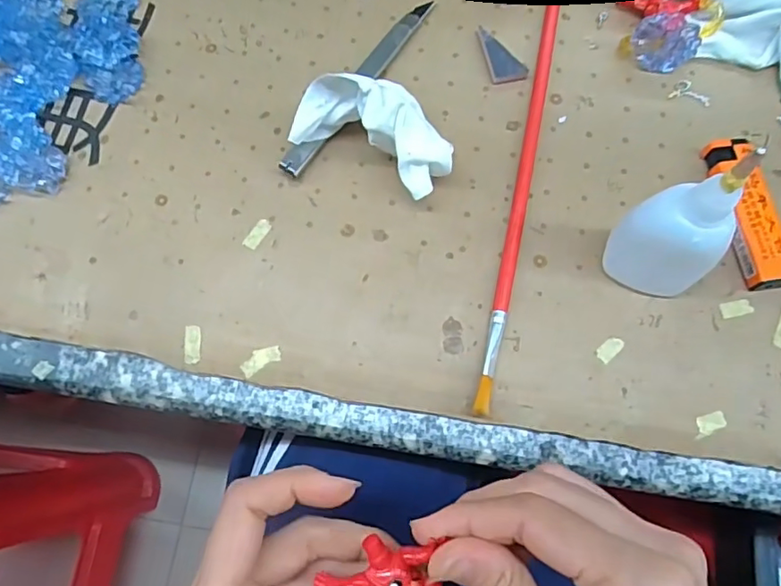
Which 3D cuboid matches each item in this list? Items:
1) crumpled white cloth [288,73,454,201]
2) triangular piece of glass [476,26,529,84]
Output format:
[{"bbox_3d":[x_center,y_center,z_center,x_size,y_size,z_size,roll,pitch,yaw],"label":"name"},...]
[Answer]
[{"bbox_3d":[-0.007,-0.078,0.285,0.076,0.046,0.036,24,75,7],"label":"crumpled white cloth"},{"bbox_3d":[0.064,-0.138,0.326,0.021,0.004,0.038,-12,74,-4],"label":"triangular piece of glass"}]

